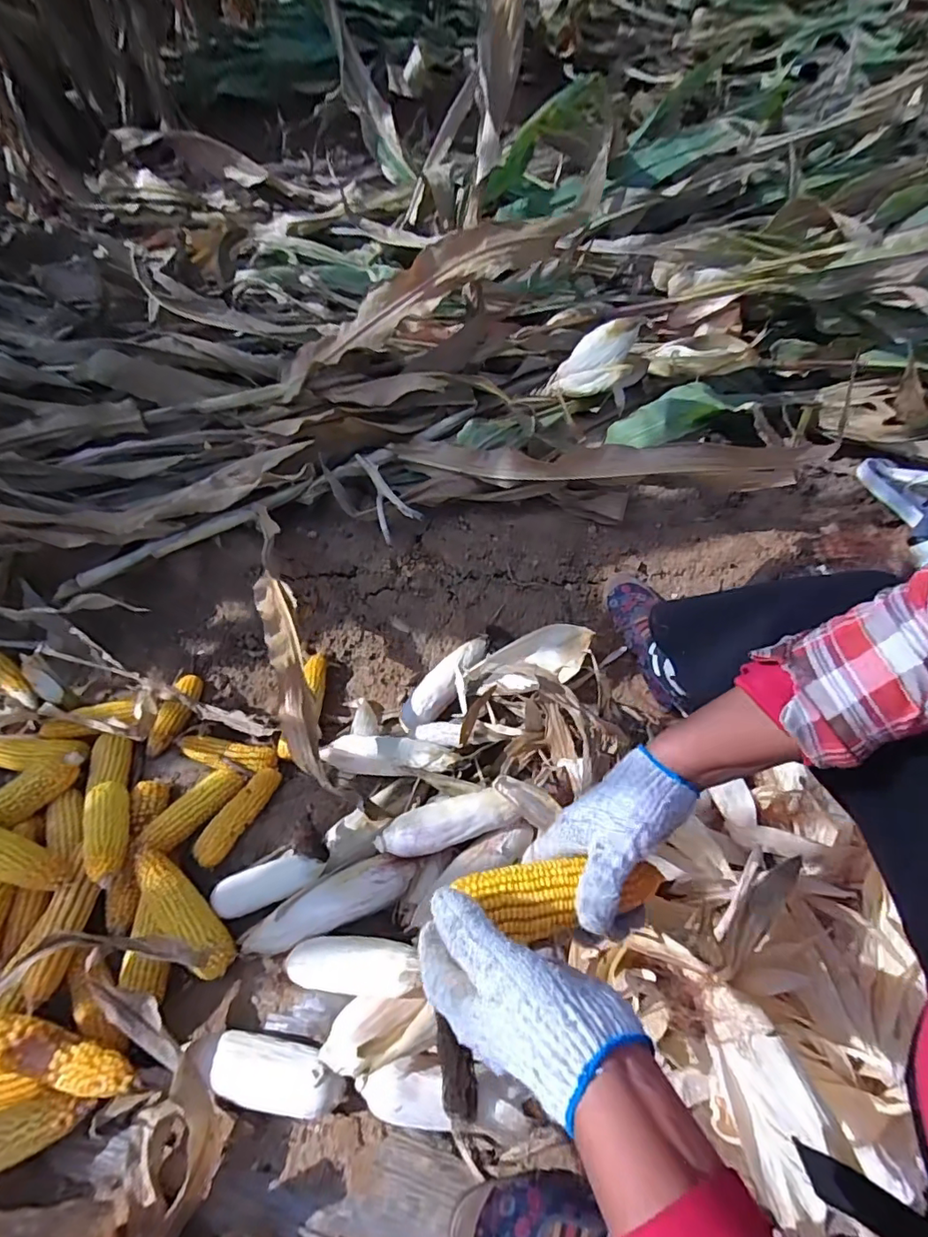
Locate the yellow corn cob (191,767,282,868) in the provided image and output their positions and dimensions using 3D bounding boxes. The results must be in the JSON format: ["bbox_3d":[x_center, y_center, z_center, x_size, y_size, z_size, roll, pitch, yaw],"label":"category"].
[{"bbox_3d":[-0.325,0.285,0.776,0.044,0.034,0.142,25,59,22],"label":"yellow corn cob"}]

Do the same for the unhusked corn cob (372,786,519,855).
[{"bbox_3d":[-0.022,0.268,0.704,0.175,0.058,0.050,-14,53,-6],"label":"unhusked corn cob"}]

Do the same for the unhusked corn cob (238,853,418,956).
[{"bbox_3d":[-0.174,0.367,0.691,0.239,0.058,0.060,-19,54,-10],"label":"unhusked corn cob"}]

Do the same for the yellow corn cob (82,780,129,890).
[{"bbox_3d":[-0.479,0.280,0.724,0.046,0.043,0.161,-25,42,-14],"label":"yellow corn cob"}]

